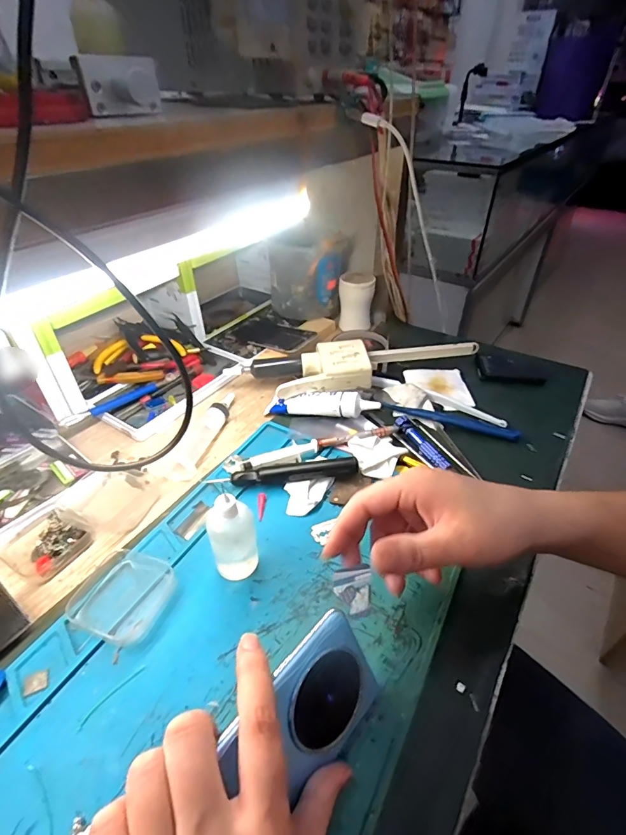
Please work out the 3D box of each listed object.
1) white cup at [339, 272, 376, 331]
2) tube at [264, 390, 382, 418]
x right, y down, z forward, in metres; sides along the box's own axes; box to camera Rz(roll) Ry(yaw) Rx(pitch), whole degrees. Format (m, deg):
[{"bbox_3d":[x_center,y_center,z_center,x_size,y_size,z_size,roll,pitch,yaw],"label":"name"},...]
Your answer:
[{"bbox_3d":[0.068,-0.181,0.661,0.051,0.077,0.053,0,40,0],"label":"white cup"},{"bbox_3d":[0.012,-0.016,0.499,0.131,0.021,0.029,-1,39,18],"label":"tube"}]

